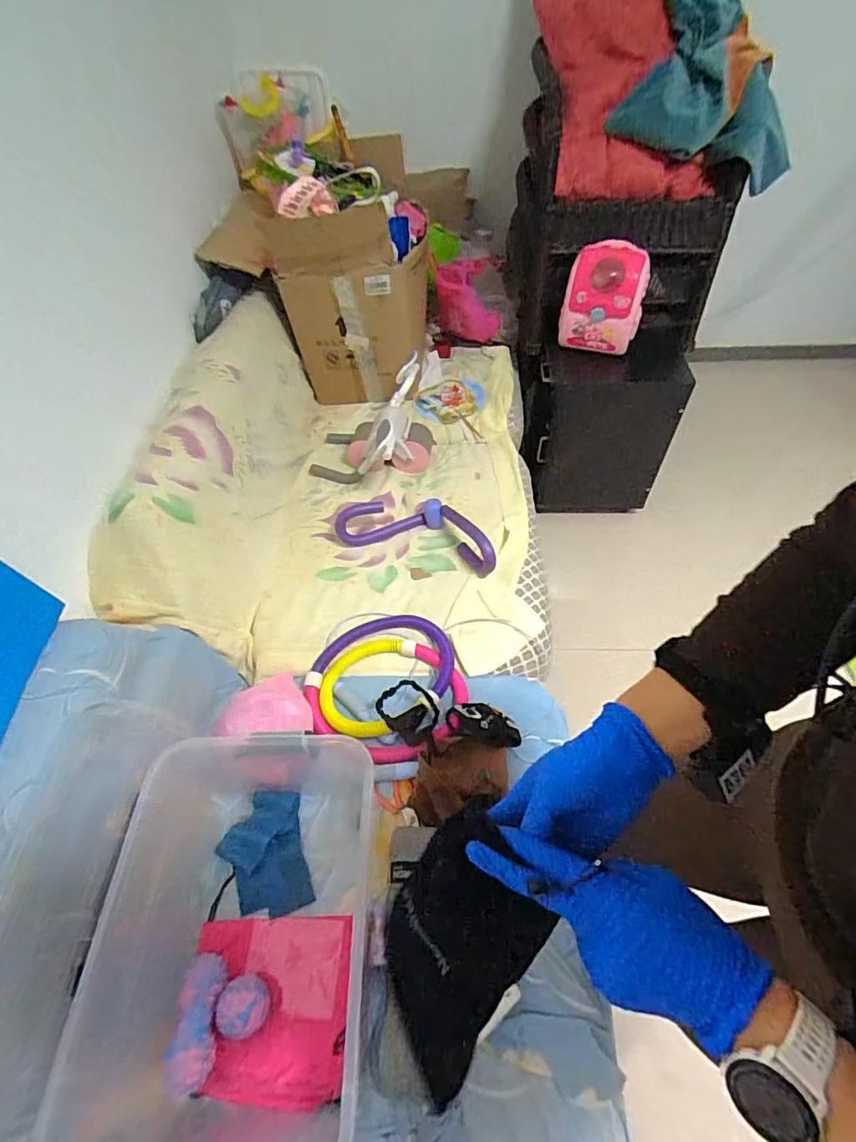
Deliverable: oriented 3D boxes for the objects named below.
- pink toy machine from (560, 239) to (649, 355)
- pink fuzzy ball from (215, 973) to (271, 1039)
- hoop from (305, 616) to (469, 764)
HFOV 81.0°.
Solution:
[{"bbox_3d":[0.491,-0.754,1.407,0.216,0.261,0.104,1,54,4],"label":"pink toy machine"},{"bbox_3d":[-0.258,0.618,0.713,0.067,0.069,0.068,-2,54,2],"label":"pink fuzzy ball"},{"bbox_3d":[-0.084,0.229,1.014,0.305,0.045,0.308,-2,54,2],"label":"hoop"}]

